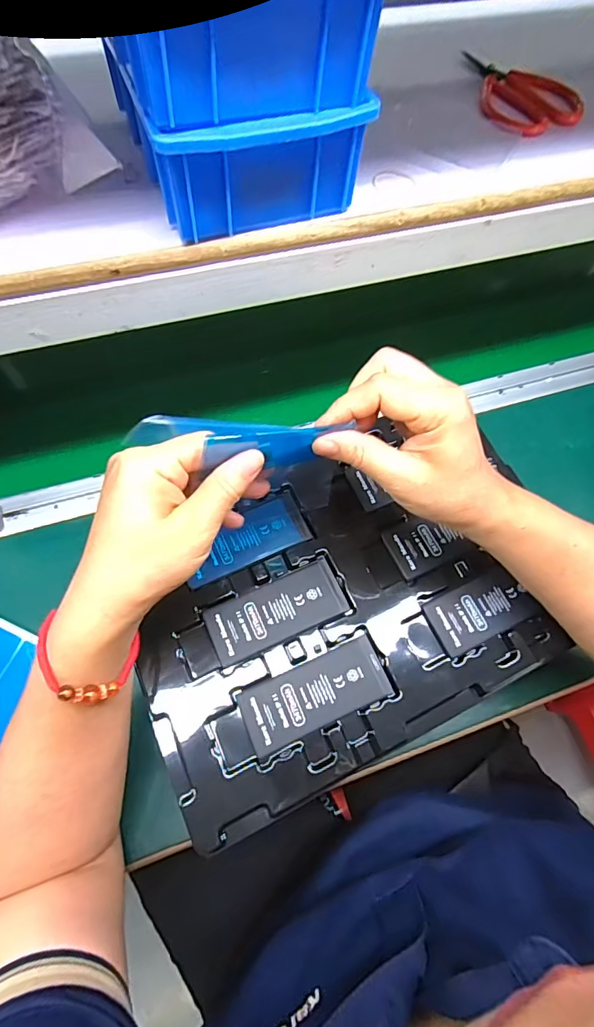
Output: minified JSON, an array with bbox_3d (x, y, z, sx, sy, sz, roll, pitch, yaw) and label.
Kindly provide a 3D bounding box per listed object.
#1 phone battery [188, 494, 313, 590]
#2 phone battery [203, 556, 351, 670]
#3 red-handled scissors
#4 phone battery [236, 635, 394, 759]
[{"bbox_3d":[-0.039,0.019,0.357,0.097,0.004,0.041,-23,68,-14],"label":"phone battery"},{"bbox_3d":[-0.014,0.071,0.337,0.099,0.004,0.045,-22,67,-13],"label":"phone battery"},{"bbox_3d":[0.189,-0.371,0.406,0.079,0.009,0.119,-27,69,-15],"label":"red-handled scissors"},{"bbox_3d":[0.013,0.122,0.316,0.099,0.004,0.043,-20,67,-13],"label":"phone battery"}]

